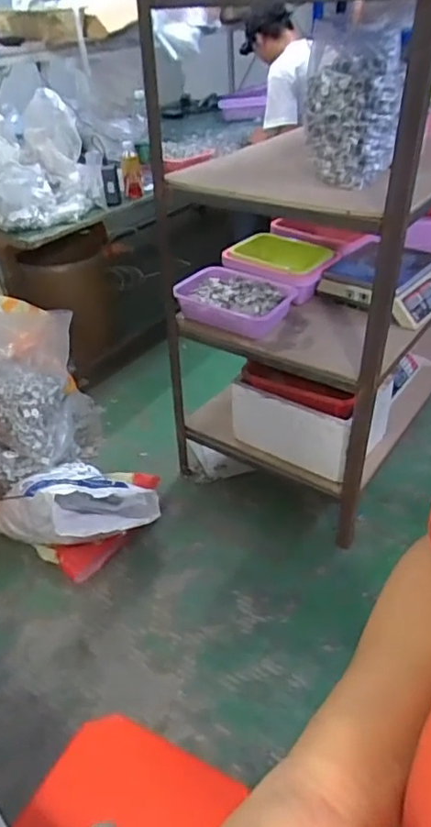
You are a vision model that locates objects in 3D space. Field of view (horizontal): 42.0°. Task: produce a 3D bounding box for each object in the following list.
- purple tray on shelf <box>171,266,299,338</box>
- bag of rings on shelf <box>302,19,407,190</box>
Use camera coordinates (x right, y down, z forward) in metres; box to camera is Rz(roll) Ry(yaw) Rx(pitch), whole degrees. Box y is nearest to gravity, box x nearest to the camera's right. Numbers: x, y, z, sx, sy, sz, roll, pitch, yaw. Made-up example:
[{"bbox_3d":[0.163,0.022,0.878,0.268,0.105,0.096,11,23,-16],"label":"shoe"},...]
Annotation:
[{"bbox_3d":[0.051,-0.300,1.501,0.279,0.090,0.172,22,44,28],"label":"purple tray on shelf"},{"bbox_3d":[0.252,-0.567,1.047,0.175,0.261,0.084,8,39,13],"label":"bag of rings on shelf"}]

